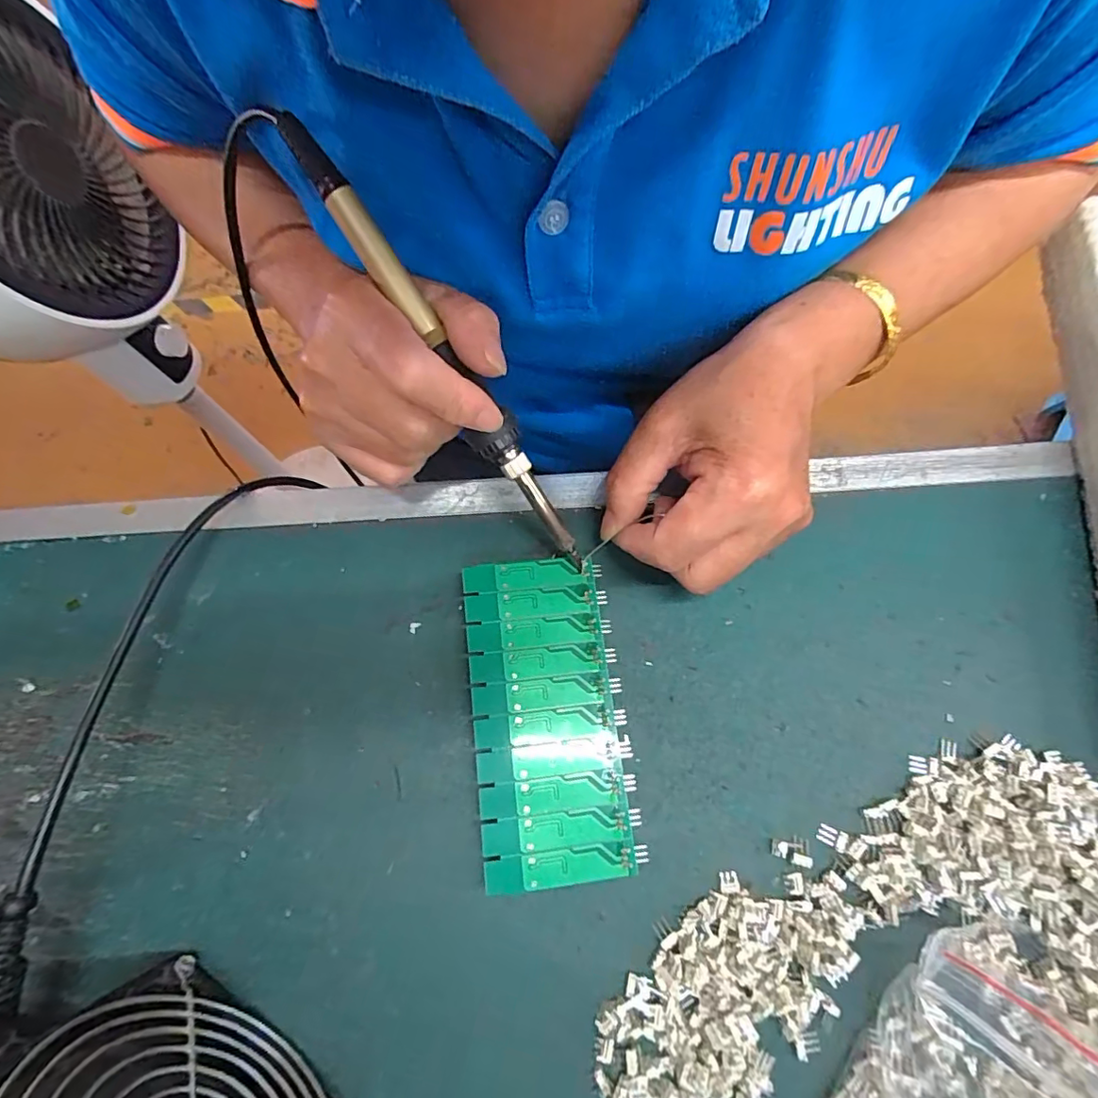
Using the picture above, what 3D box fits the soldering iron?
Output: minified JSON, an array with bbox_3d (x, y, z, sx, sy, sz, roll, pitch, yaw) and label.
[{"bbox_3d":[-0.042,-0.075,0.226,0.017,0.016,0.208,-37,108,-10],"label":"soldering iron"}]

